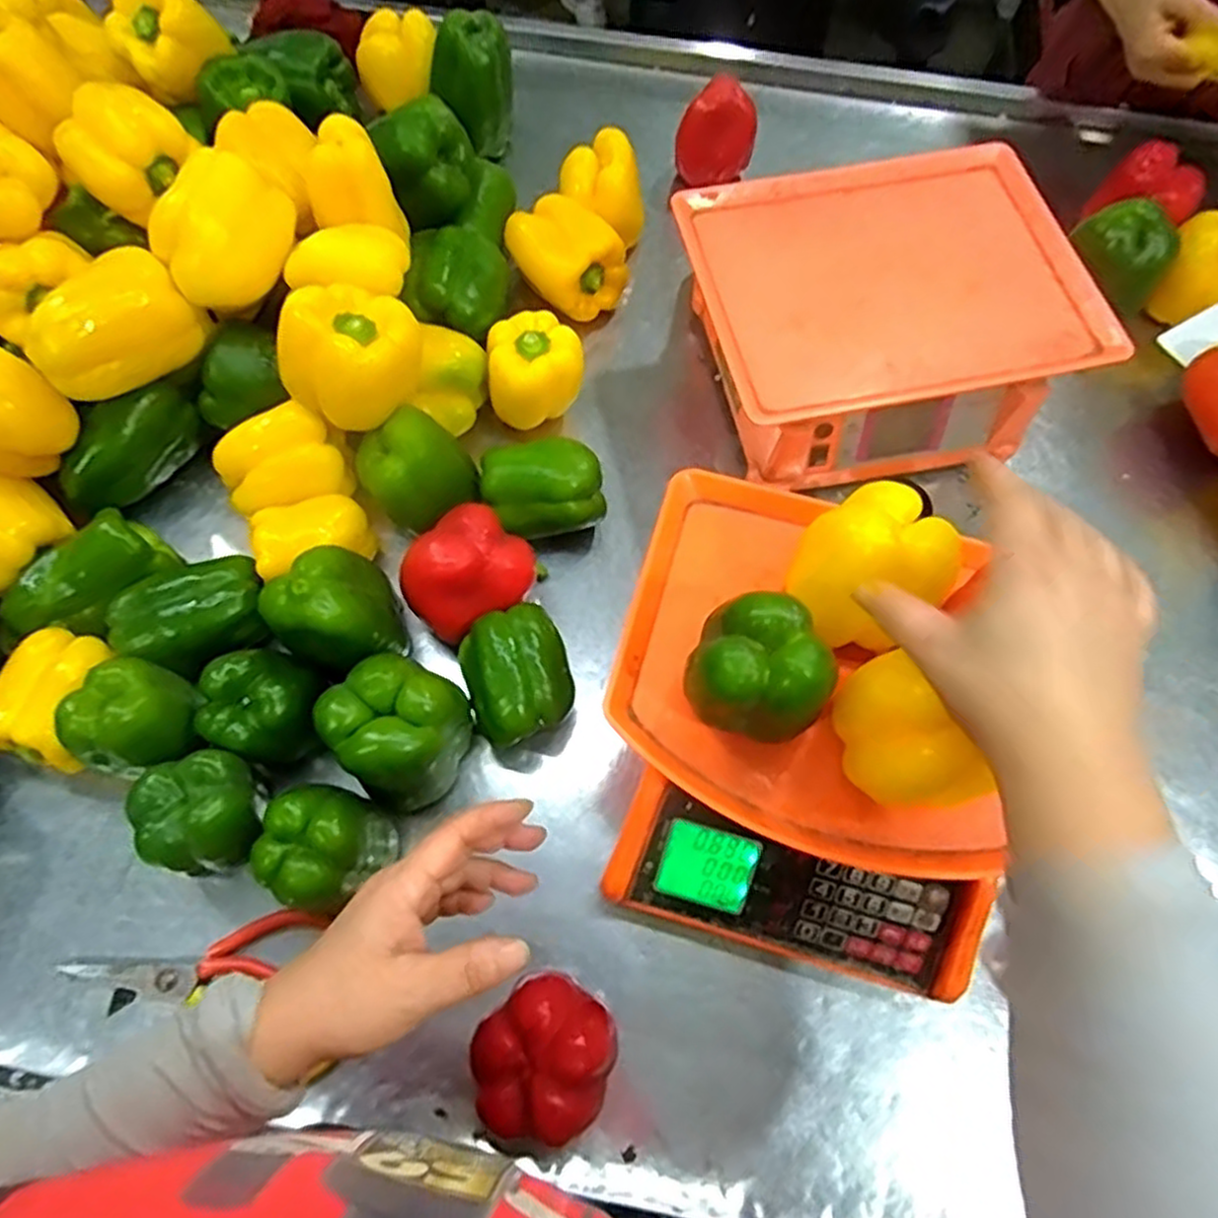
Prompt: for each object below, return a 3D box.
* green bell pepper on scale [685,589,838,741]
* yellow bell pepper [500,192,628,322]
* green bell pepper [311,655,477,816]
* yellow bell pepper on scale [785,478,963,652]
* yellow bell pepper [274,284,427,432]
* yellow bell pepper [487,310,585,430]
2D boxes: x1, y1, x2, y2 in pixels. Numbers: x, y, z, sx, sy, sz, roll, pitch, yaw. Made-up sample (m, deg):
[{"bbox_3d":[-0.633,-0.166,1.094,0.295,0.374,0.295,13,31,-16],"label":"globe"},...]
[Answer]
[{"bbox_3d":[0.076,0.040,0.408,0.058,0.106,0.065,-26,71,-11],"label":"green bell pepper on scale"},{"bbox_3d":[-0.046,-0.325,0.687,0.107,0.066,0.076,41,73,14],"label":"yellow bell pepper"},{"bbox_3d":[-0.142,0.082,0.500,0.084,0.078,0.083,0,68,-1],"label":"green bell pepper"},{"bbox_3d":[0.148,-0.022,0.432,0.080,0.071,0.076,0,68,-1],"label":"yellow bell pepper on scale"},{"bbox_3d":[-0.188,-0.185,0.549,0.102,0.077,0.086,-21,70,-9],"label":"yellow bell pepper"},{"bbox_3d":[-0.061,-0.202,0.634,0.076,0.065,0.069,-6,68,-4],"label":"yellow bell pepper"}]

